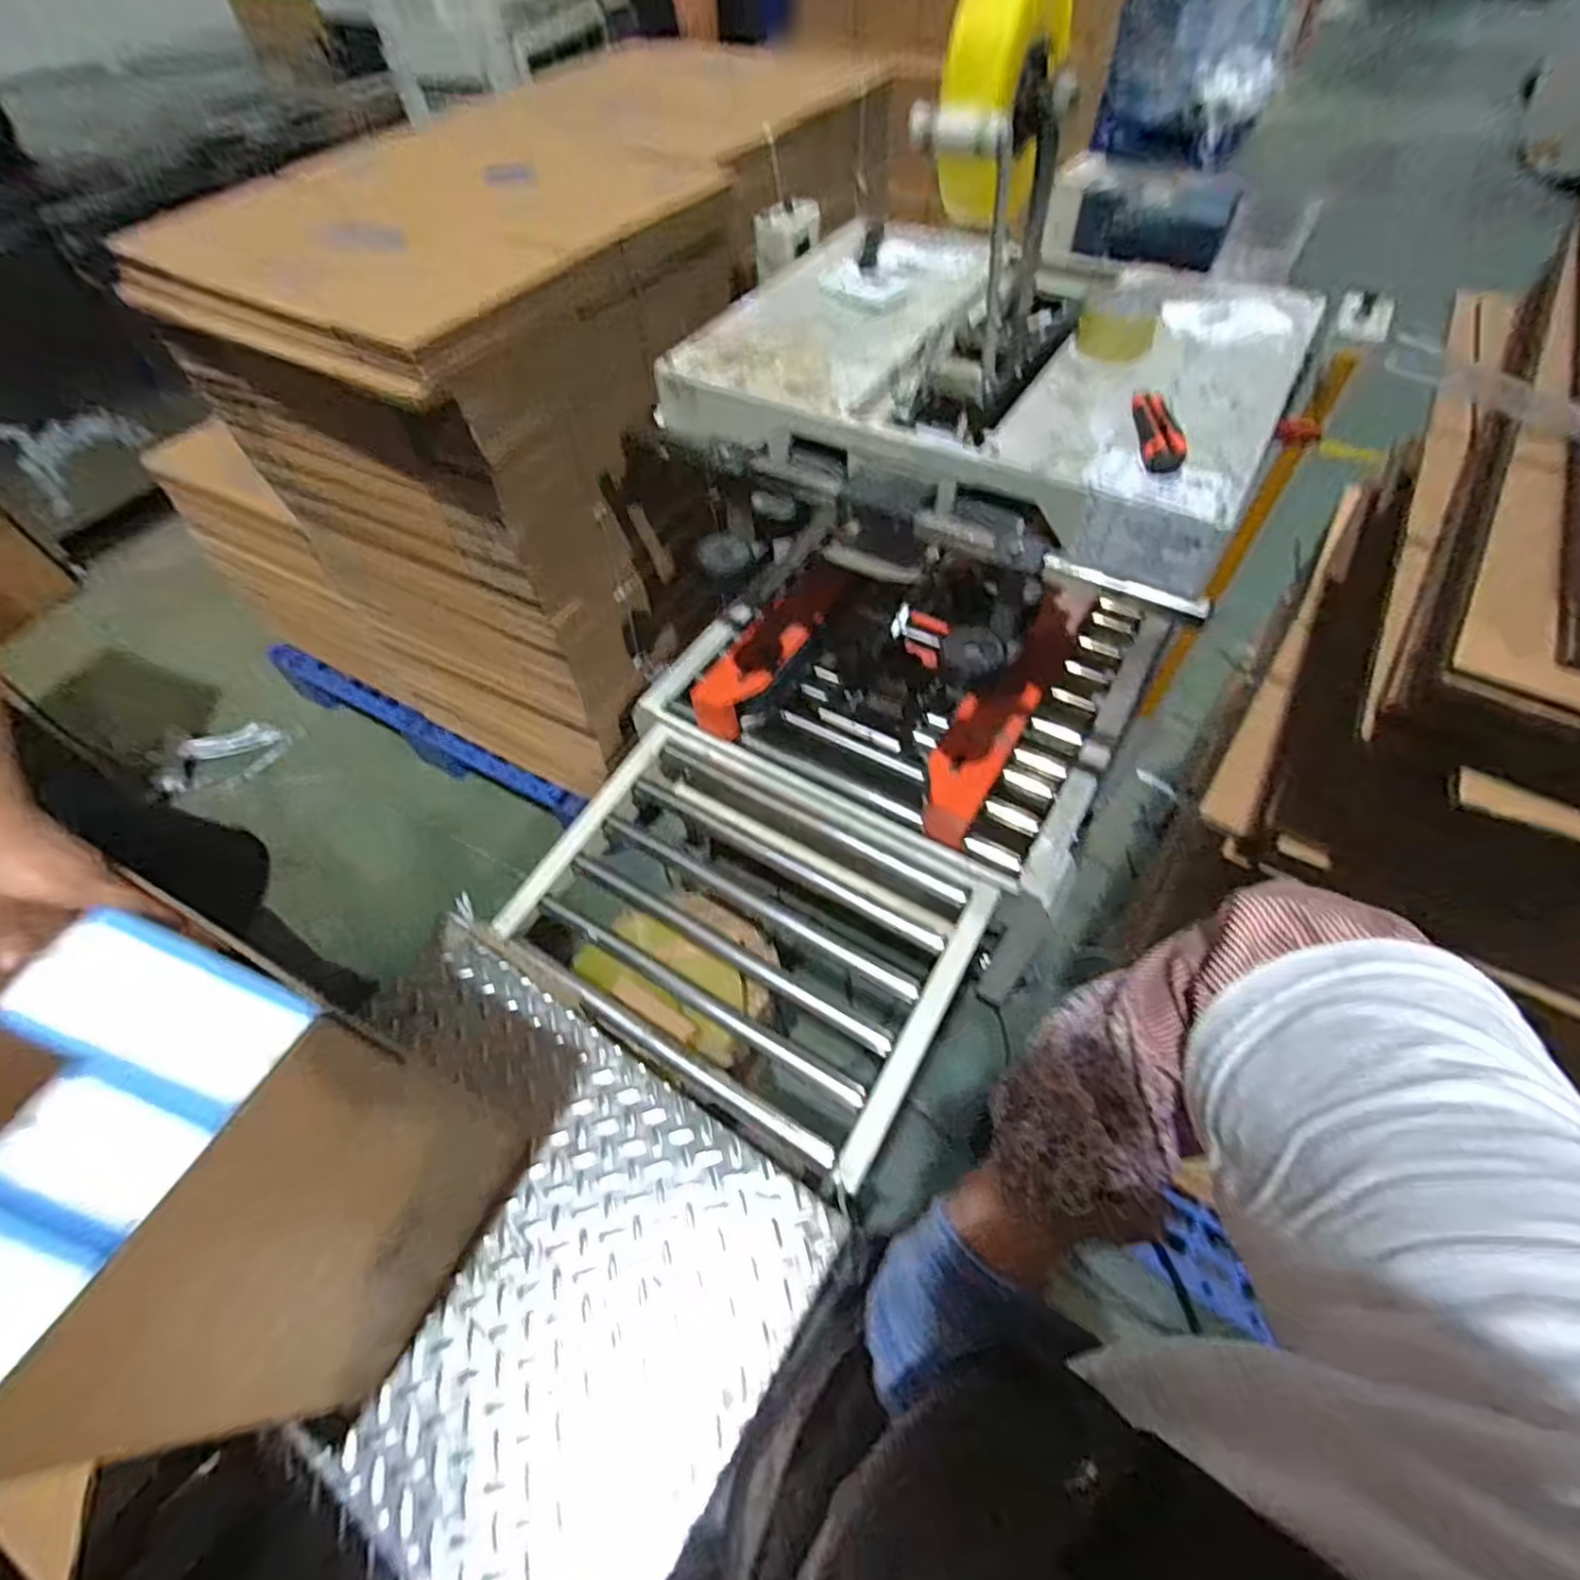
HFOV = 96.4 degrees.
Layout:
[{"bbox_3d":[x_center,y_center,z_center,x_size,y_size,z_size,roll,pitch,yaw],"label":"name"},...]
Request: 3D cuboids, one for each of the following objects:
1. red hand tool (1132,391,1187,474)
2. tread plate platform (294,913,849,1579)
[{"bbox_3d":[0.390,-0.383,0.746,0.041,0.015,0.141,7,56,7],"label":"red hand tool"},{"bbox_3d":[-0.320,0.489,0.782,0.634,0.025,0.466,28,61,20],"label":"tread plate platform"}]

